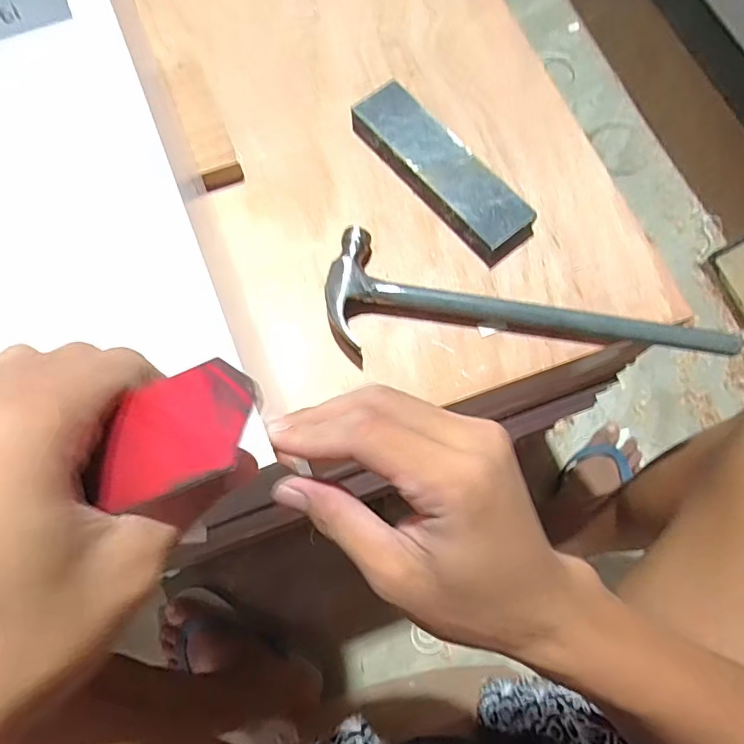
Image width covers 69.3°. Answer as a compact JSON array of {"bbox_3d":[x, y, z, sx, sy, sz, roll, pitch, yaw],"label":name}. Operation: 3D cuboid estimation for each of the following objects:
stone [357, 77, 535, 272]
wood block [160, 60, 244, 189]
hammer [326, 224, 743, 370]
[{"bbox_3d":[0.059,-0.176,0.465,0.053,0.023,0.186,-38,75,-9],"label":"stone"},{"bbox_3d":[-0.154,-0.229,0.488,0.035,0.018,0.146,-22,73,-5],"label":"wood block"},{"bbox_3d":[0.119,-0.054,0.422,0.304,0.024,0.102,4,72,4],"label":"hammer"}]

